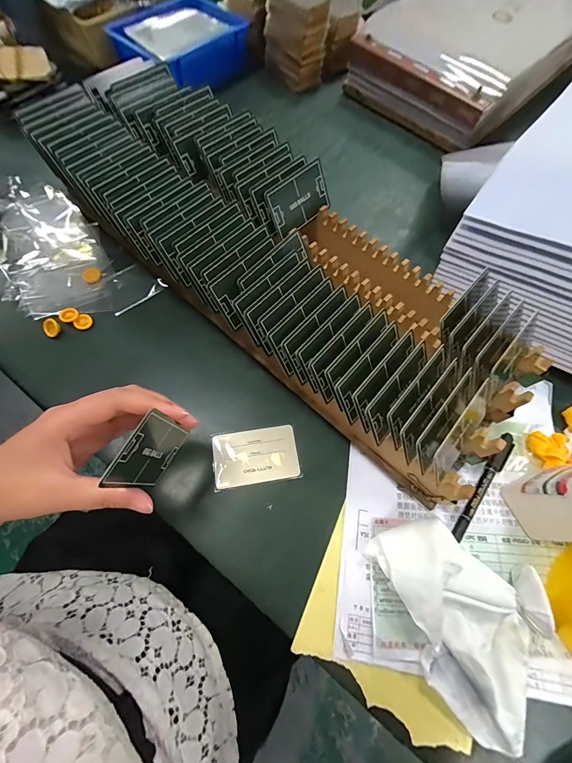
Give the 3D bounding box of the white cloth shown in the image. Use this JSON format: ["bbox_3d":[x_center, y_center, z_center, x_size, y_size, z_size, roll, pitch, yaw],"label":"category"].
[{"bbox_3d":[0.157,0.195,0.267,0.110,0.034,0.165,-23,71,-12],"label":"white cloth"}]

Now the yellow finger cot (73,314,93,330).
[{"bbox_3d":[-0.239,-0.070,0.381,0.016,0.007,0.019,31,70,9],"label":"yellow finger cot"}]

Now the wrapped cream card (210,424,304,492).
[{"bbox_3d":[-0.031,0.076,0.329,0.085,0.007,0.055,-8,68,-6],"label":"wrapped cream card"}]

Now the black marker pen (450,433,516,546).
[{"bbox_3d":[0.200,0.104,0.324,0.016,0.014,0.124,39,71,12],"label":"black marker pen"}]

